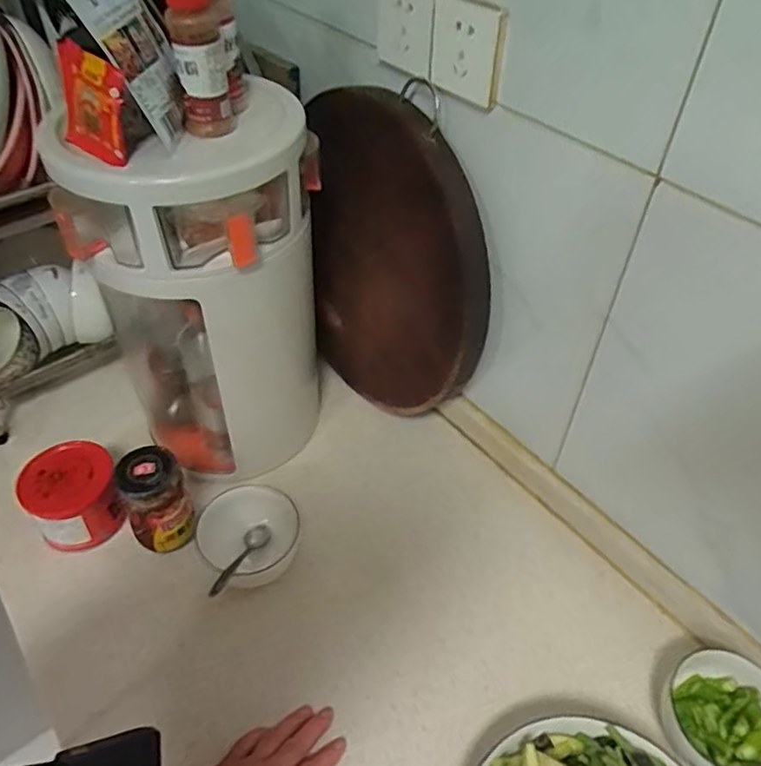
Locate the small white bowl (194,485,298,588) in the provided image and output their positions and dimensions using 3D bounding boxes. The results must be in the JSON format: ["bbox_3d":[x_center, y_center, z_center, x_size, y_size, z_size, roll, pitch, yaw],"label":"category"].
[{"bbox_3d":[-0.137,0.168,0.702,0.100,0.077,0.095,1,46,-1],"label":"small white bowl"}]

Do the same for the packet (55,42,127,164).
[{"bbox_3d":[-0.221,-0.213,0.490,0.061,0.081,0.014,28,46,15],"label":"packet"}]

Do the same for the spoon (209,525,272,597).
[{"bbox_3d":[-0.145,0.181,0.664,0.024,0.025,0.111,11,14,9],"label":"spoon"}]

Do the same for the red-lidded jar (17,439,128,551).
[{"bbox_3d":[-0.327,0.124,0.693,0.085,0.079,0.087,1,46,-1],"label":"red-lidded jar"}]

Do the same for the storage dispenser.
[{"bbox_3d":[-0.179,-0.096,0.694,0.226,0.384,0.195,-14,48,-15],"label":"storage dispenser"}]

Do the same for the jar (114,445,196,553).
[{"bbox_3d":[-0.235,0.120,0.677,0.061,0.106,0.060,1,46,-1],"label":"jar"}]

